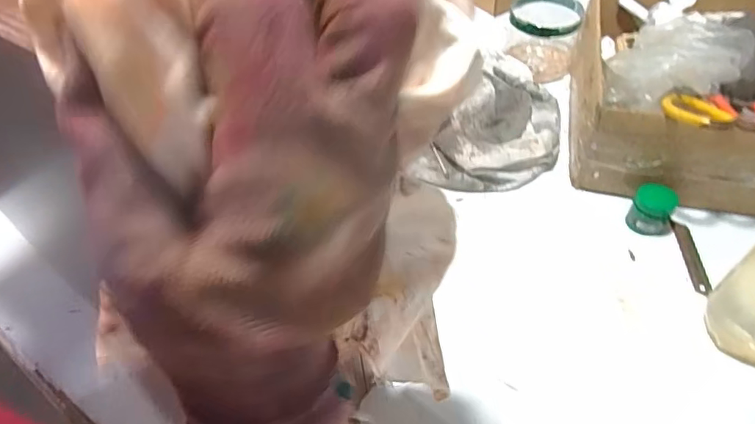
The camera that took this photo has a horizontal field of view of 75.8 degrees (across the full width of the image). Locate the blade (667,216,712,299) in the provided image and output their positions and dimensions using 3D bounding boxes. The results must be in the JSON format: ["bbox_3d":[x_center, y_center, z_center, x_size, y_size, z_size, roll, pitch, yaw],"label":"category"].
[{"bbox_3d":[0.336,0.046,0.519,0.019,0.006,0.096,1,49,4],"label":"blade"}]

